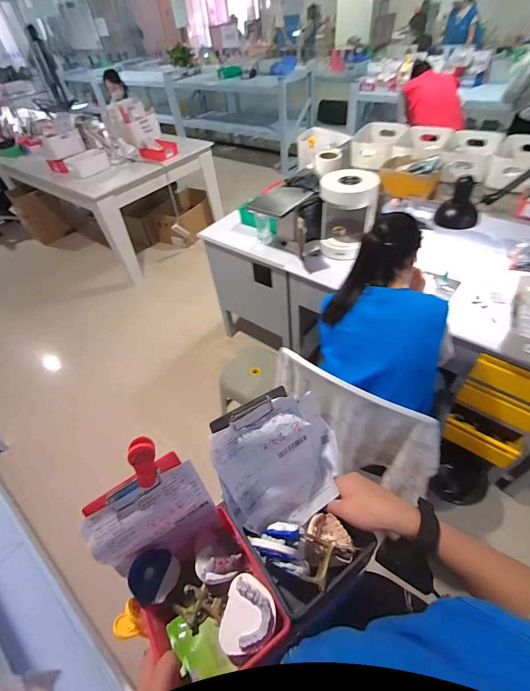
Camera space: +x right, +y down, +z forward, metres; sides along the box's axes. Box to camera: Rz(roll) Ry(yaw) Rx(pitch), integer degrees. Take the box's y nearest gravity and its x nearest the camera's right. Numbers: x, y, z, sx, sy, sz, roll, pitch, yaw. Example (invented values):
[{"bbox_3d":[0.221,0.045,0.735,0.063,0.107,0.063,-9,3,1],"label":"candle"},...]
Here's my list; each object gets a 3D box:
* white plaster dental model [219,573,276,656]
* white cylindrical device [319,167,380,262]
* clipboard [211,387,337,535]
[{"bbox_3d":[-0.020,0.343,0.415,0.067,0.022,0.078,8,48,14],"label":"white plaster dental model"},{"bbox_3d":[0.365,-0.579,1.448,0.232,0.304,0.221,6,48,12],"label":"white cylindrical device"},{"bbox_3d":[0.028,0.167,0.478,0.194,0.194,0.029,-22,14,-27],"label":"clipboard"}]

